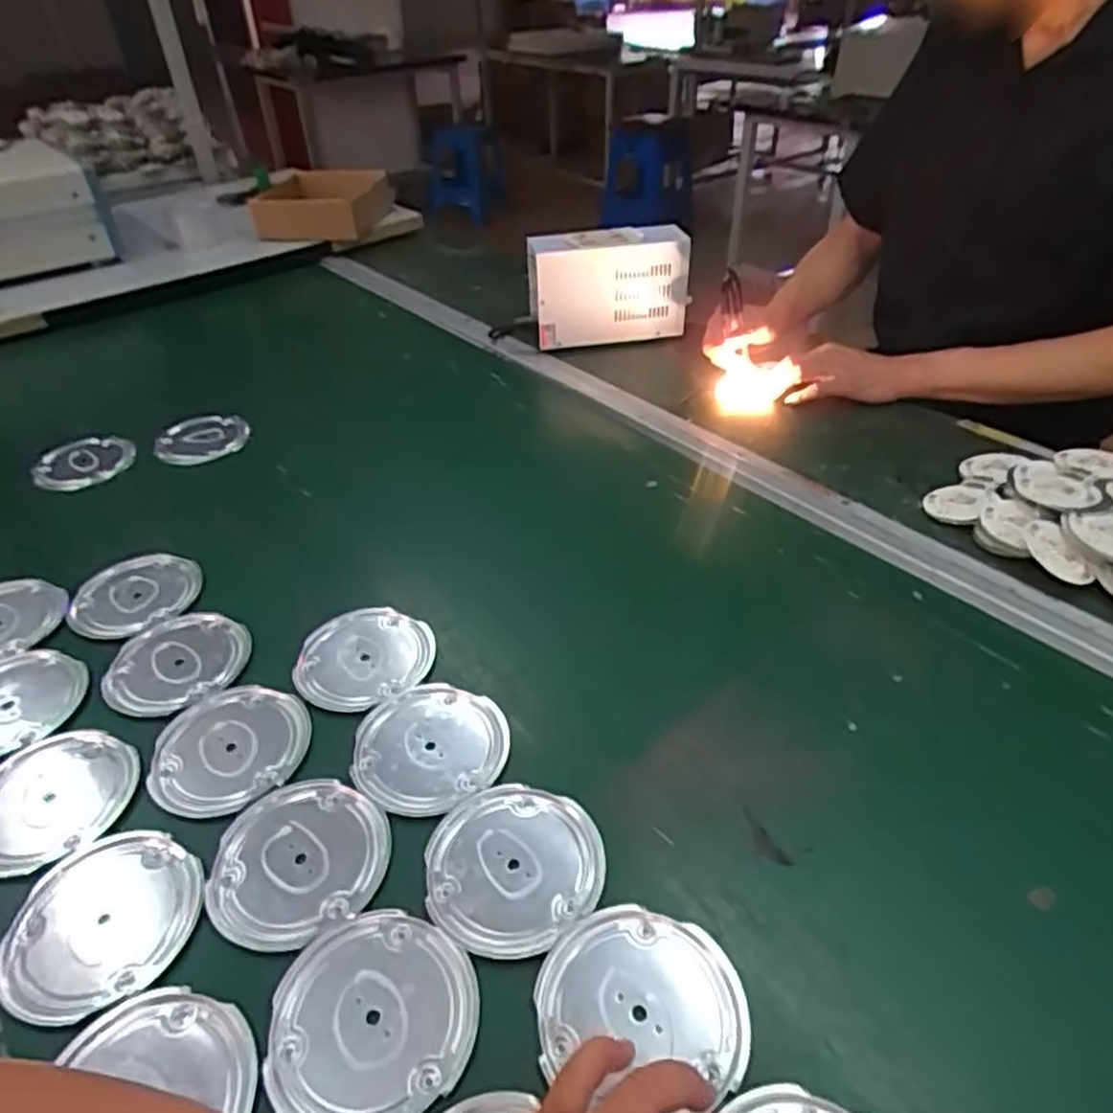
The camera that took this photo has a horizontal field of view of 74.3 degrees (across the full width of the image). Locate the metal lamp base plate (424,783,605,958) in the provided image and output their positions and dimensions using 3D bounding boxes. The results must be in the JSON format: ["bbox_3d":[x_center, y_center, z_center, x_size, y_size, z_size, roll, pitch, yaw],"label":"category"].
[{"bbox_3d":[-0.027,0.185,0.443,0.105,0.008,0.099,-1,38,1],"label":"metal lamp base plate"}]

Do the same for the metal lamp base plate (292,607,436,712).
[{"bbox_3d":[-0.152,0.079,0.581,0.106,0.011,0.095,-23,43,-24],"label":"metal lamp base plate"}]

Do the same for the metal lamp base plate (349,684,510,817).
[{"bbox_3d":[-0.088,0.132,0.512,0.099,0.007,0.102,-1,38,1],"label":"metal lamp base plate"}]

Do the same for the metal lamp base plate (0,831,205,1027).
[{"bbox_3d":[-0.265,0.211,0.427,0.104,0.009,0.104,-1,38,1],"label":"metal lamp base plate"}]

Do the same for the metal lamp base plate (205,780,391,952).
[{"bbox_3d":[-0.156,0.183,0.448,0.100,0.004,0.101,-1,38,1],"label":"metal lamp base plate"}]

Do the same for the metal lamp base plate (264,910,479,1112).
[{"bbox_3d":[-0.095,0.238,0.381,0.102,0.006,0.098,14,41,20],"label":"metal lamp base plate"}]

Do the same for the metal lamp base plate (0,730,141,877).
[{"bbox_3d":[-0.339,0.162,0.488,0.092,0.016,0.101,-1,38,1],"label":"metal lamp base plate"}]

